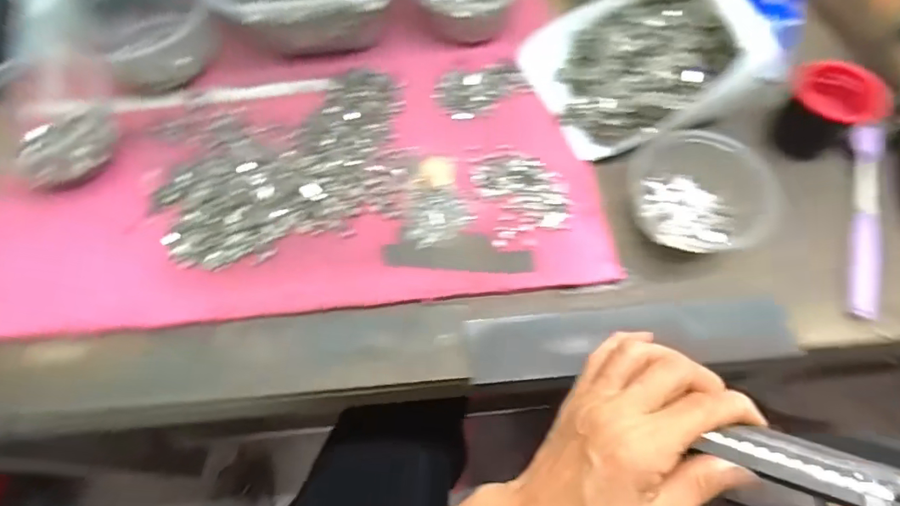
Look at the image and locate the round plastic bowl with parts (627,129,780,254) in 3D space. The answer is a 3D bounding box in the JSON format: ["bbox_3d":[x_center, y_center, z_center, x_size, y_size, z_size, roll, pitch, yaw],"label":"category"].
[{"bbox_3d":[0.203,-0.047,0.407,0.094,0.050,0.107,-34,70,-13],"label":"round plastic bowl with parts"}]

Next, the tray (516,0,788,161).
[{"bbox_3d":[0.170,-0.185,0.463,0.179,0.032,0.162,-30,64,13],"label":"tray"}]

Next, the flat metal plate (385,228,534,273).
[{"bbox_3d":[0.008,-0.001,0.413,0.117,0.006,0.032,4,67,1],"label":"flat metal plate"}]

